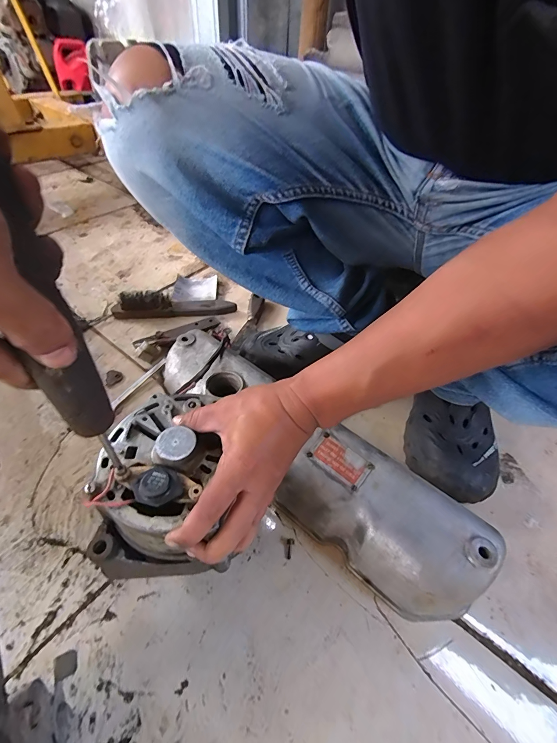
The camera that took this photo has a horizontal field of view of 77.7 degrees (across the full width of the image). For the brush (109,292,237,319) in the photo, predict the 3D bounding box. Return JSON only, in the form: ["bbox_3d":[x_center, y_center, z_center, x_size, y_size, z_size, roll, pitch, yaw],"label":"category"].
[{"bbox_3d":[-0.200,-0.132,0.672,0.224,0.032,0.036,-3,46,-7],"label":"brush"}]

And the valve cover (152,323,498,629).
[{"bbox_3d":[0.019,0.097,0.438,0.465,0.086,0.112,33,52,26],"label":"valve cover"}]

